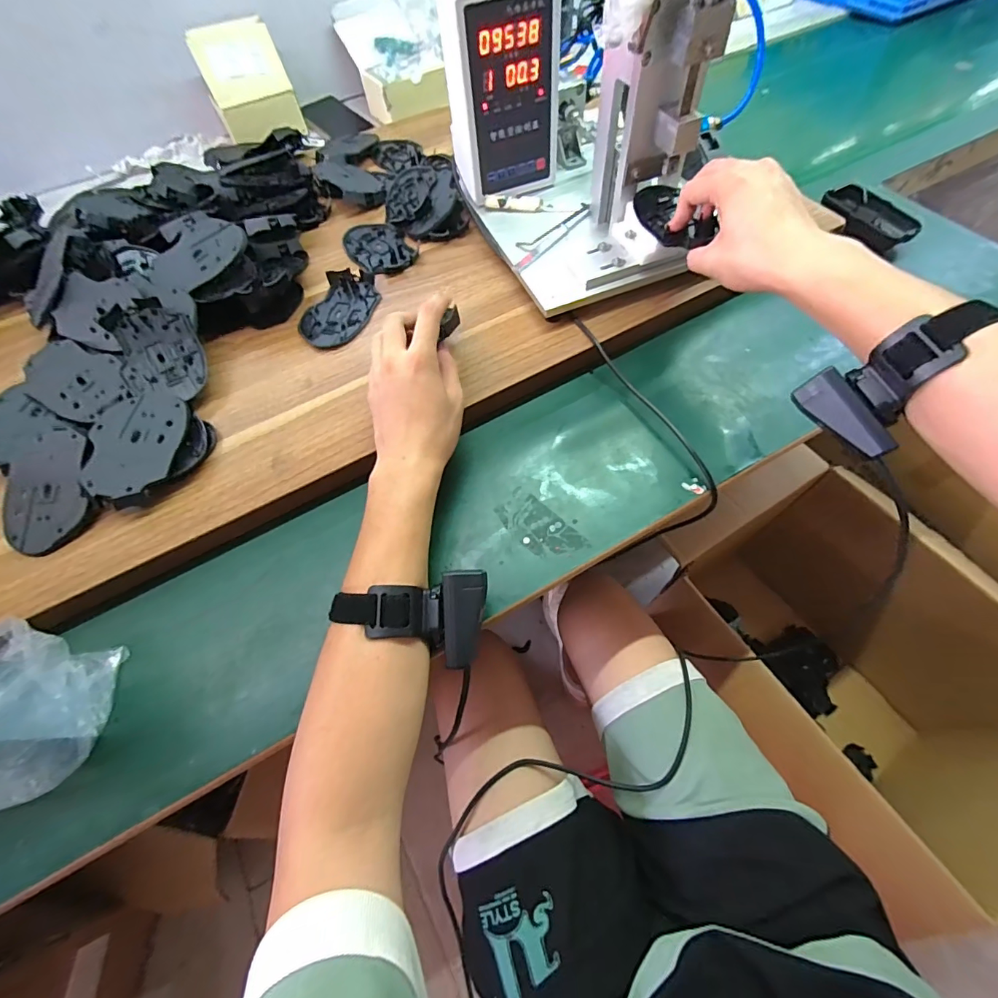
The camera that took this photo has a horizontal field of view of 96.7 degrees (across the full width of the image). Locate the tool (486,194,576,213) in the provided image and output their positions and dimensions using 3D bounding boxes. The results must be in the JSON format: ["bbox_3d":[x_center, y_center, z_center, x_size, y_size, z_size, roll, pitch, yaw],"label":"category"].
[{"bbox_3d":[0.036,-0.352,0.530,0.105,0.013,0.020,10,63,9],"label":"tool"}]

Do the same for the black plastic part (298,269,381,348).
[{"bbox_3d":[-0.178,-0.220,0.503,0.074,0.012,0.117,15,64,12],"label":"black plastic part"}]

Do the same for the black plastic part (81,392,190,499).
[{"bbox_3d":[-0.325,-0.051,0.398,0.076,0.009,0.109,-12,62,-3],"label":"black plastic part"}]

